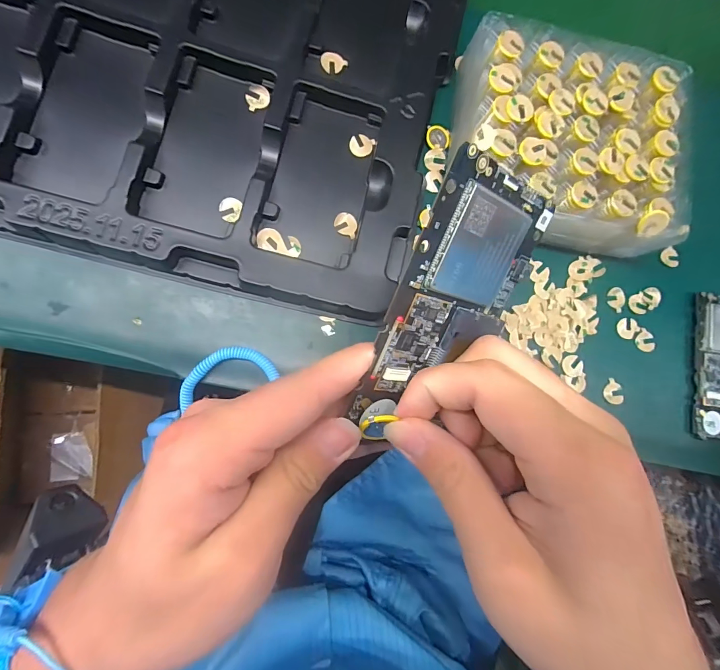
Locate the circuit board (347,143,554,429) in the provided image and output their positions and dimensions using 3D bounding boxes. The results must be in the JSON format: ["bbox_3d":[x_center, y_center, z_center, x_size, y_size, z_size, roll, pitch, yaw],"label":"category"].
[{"bbox_3d":[0.042,-0.014,0.161,0.065,0.005,0.106,9,111,-34],"label":"circuit board"}]

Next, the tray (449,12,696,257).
[{"bbox_3d":[0.161,-0.150,0.296,0.177,0.051,0.157,6,82,-9],"label":"tray"}]

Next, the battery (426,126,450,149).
[{"bbox_3d":[0.064,-0.161,0.308,0.019,0.004,0.017,-5,84,-10],"label":"battery"}]

